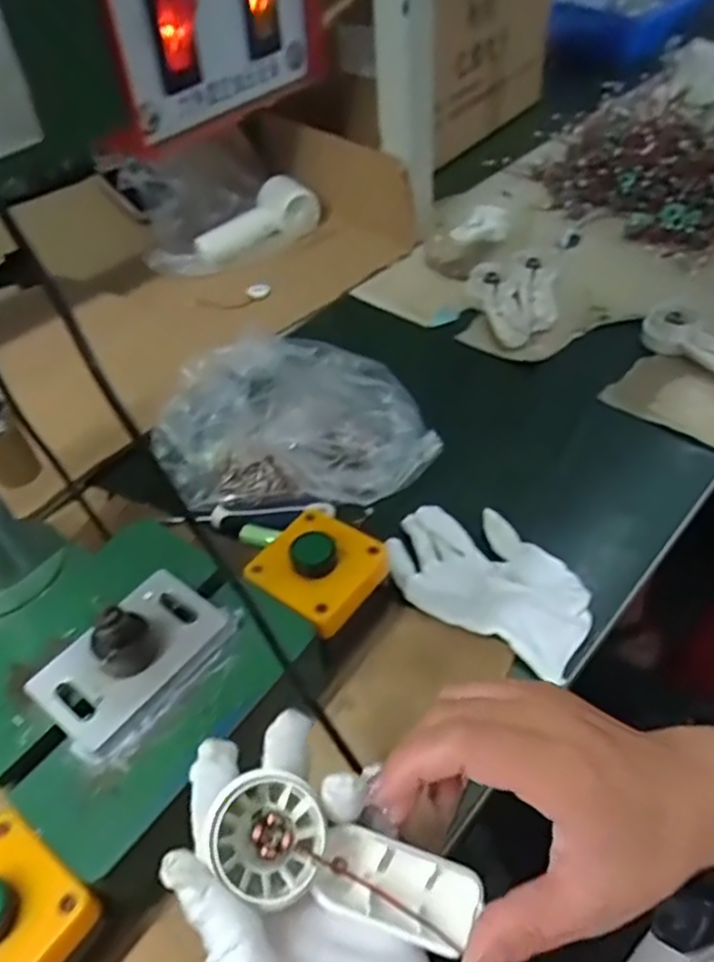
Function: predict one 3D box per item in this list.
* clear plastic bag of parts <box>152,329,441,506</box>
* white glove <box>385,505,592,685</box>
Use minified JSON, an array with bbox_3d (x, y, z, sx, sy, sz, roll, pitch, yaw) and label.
[{"bbox_3d":[-0.047,-0.049,0.550,0.219,0.064,0.152,2,46,8],"label":"clear plastic bag of parts"},{"bbox_3d":[0.089,0.062,0.461,0.140,0.015,0.082,26,55,23],"label":"white glove"}]

